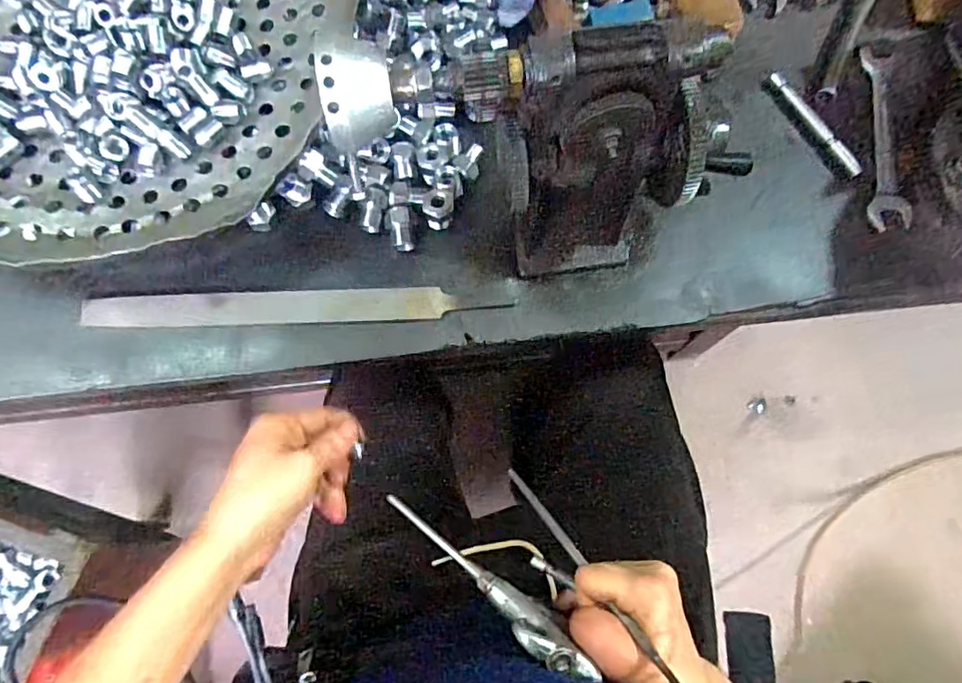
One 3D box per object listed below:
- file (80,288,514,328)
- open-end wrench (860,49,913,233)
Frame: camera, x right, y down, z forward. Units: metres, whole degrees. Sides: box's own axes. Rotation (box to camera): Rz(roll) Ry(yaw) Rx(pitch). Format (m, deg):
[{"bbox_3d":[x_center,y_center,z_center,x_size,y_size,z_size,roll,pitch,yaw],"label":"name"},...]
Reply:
[{"bbox_3d":[-0.137,-0.024,0.411,0.296,0.011,0.024,-1,73,-2],"label":"file"},{"bbox_3d":[0.325,-0.166,0.459,0.031,0.007,0.167,6,73,0],"label":"open-end wrench"}]

